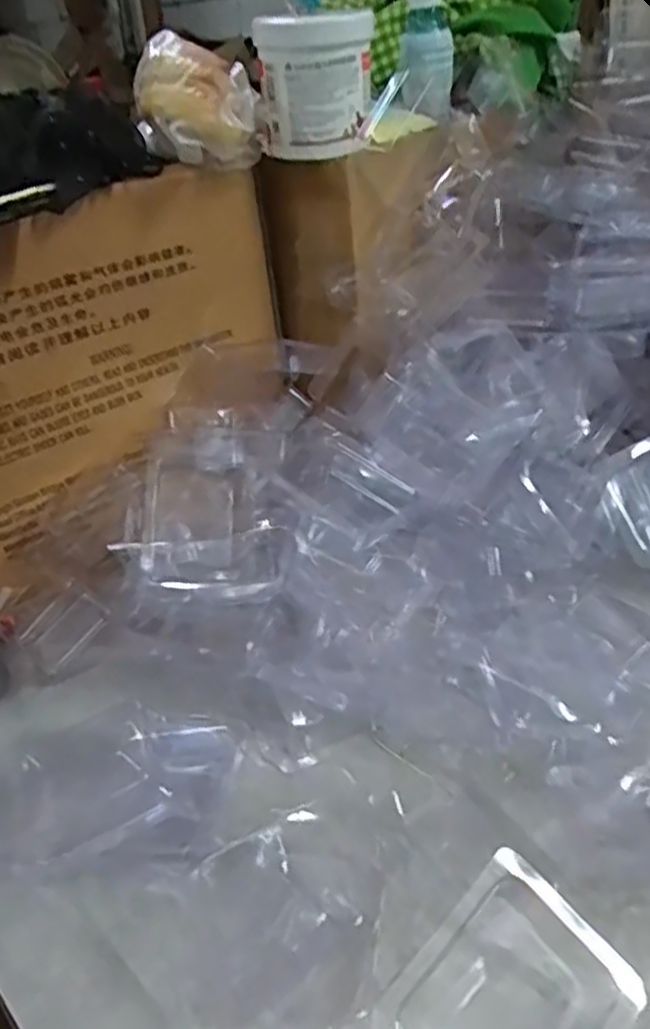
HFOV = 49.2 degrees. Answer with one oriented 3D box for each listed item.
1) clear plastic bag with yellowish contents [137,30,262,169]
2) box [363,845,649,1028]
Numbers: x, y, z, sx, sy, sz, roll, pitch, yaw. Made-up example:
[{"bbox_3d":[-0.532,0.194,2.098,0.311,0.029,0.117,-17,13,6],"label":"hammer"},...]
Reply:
[{"bbox_3d":[-0.080,-0.260,0.452,0.075,0.070,0.081,-9,35,-6],"label":"clear plastic bag with yellowish contents"},{"bbox_3d":[0.077,0.200,0.298,0.103,0.027,0.079,-30,43,-30],"label":"box"}]

